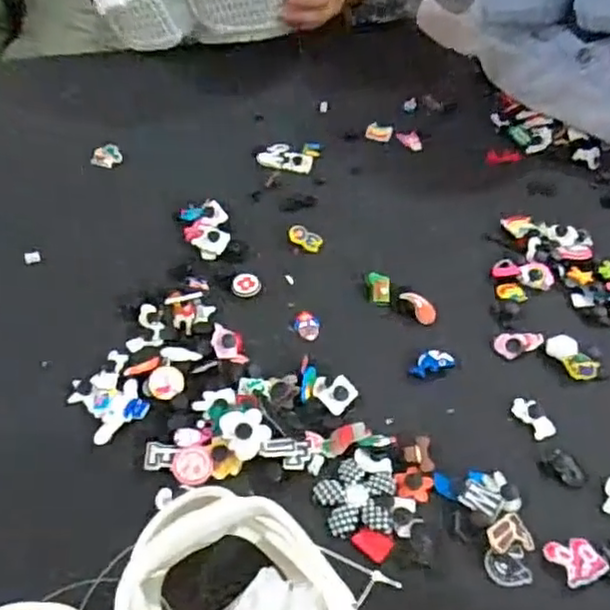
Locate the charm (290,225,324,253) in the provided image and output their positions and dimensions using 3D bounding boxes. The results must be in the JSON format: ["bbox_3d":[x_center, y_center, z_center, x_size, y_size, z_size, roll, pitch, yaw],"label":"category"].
[{"bbox_3d":[0.001,-0.062,0.603,0.033,0.006,0.022,30,62,2],"label":"charm"}]

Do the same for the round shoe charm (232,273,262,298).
[{"bbox_3d":[-0.050,-0.017,0.556,0.024,0.007,0.023,1,45,-1],"label":"round shoe charm"}]

